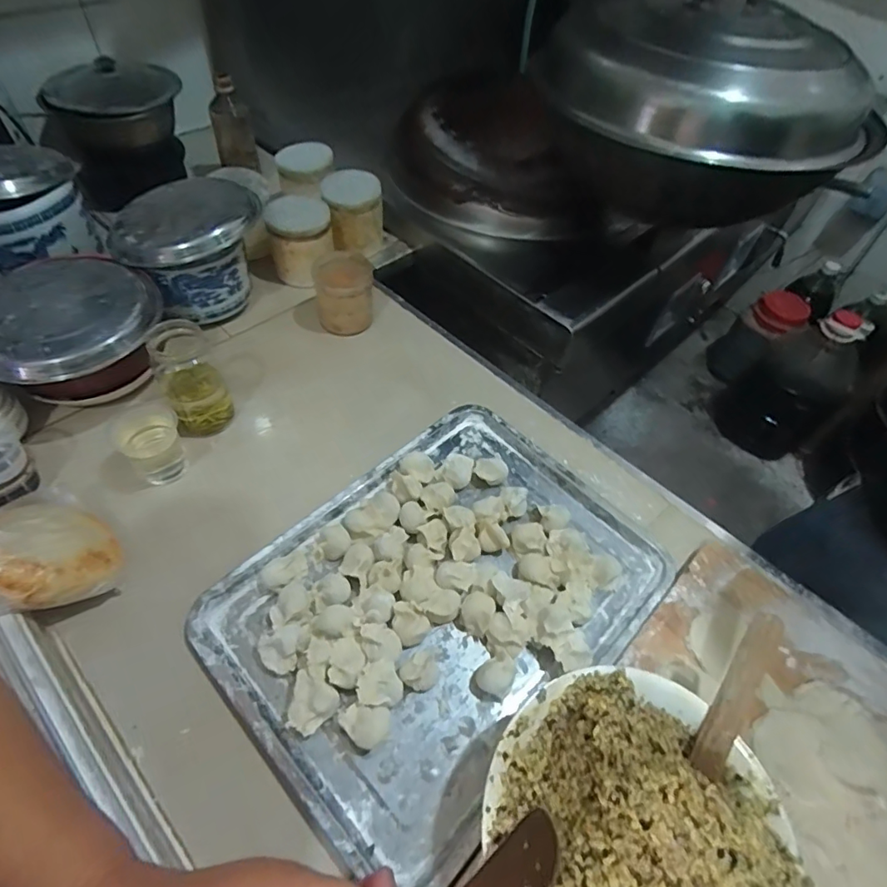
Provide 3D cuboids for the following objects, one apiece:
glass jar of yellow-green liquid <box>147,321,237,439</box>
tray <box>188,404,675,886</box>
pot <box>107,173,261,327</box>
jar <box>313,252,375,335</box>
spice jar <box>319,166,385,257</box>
[{"bbox_3d":[-0.302,-0.072,0.626,0.068,0.140,0.062,2,54,-3],"label":"glass jar of yellow-green liquid"},{"bbox_3d":[0.005,0.152,0.547,0.325,0.028,0.431,40,60,22],"label":"tray"},{"bbox_3d":[-0.350,-0.275,0.746,0.184,0.136,0.175,-6,55,-10],"label":"pot"},{"bbox_3d":[-0.146,-0.220,0.783,0.082,0.097,0.086,2,54,-3],"label":"jar"},{"bbox_3d":[-0.150,-0.385,0.888,0.094,0.115,0.080,-2,54,-7],"label":"spice jar"}]

